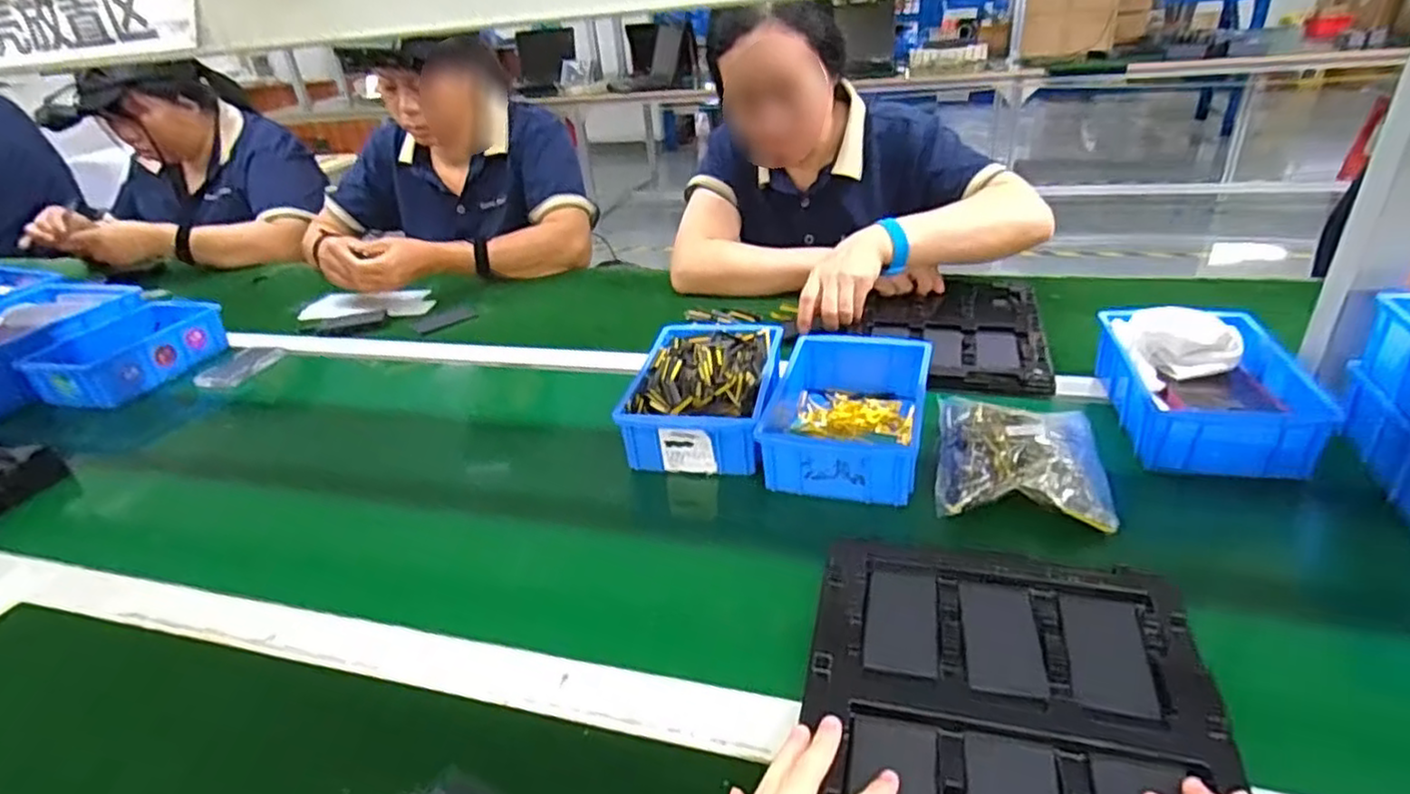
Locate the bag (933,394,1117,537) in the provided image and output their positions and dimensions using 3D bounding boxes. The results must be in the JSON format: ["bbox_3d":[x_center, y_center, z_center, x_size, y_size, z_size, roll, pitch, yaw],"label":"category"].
[{"bbox_3d":[0.269,0.044,0.615,0.126,0.033,0.161,3,31,15],"label":"bag"}]

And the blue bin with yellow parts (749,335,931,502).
[{"bbox_3d":[0.139,0.013,0.694,0.133,0.060,0.216,5,32,18],"label":"blue bin with yellow parts"}]

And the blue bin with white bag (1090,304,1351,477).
[{"bbox_3d":[0.462,-0.013,0.667,0.139,0.071,0.197,2,31,13],"label":"blue bin with white bag"}]

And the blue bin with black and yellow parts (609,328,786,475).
[{"bbox_3d":[0.004,-0.006,0.746,0.142,0.064,0.208,2,31,13],"label":"blue bin with black and yellow parts"}]

